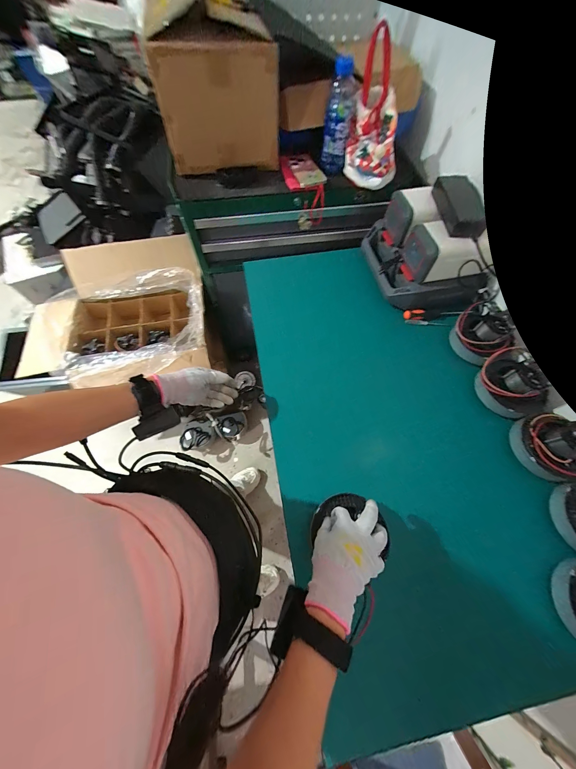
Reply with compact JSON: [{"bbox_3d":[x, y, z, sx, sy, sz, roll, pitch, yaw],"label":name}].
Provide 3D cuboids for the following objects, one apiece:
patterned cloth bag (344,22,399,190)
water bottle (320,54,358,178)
[{"bbox_3d":[0.232,-0.668,0.669,0.139,0.226,0.162,10,64,4],"label":"patterned cloth bag"},{"bbox_3d":[0.132,-0.687,0.691,0.072,0.213,0.058,7,64,2],"label":"water bottle"}]

